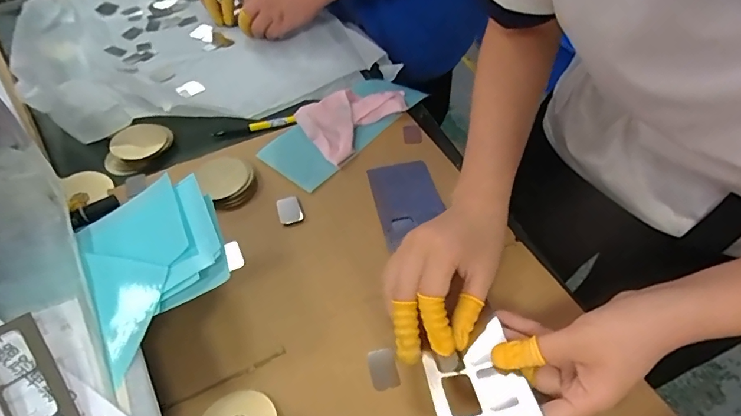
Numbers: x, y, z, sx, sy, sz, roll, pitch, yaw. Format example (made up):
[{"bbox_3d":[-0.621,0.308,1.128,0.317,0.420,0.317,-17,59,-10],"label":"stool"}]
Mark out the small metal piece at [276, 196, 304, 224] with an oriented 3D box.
[{"bbox_3d":[-0.087,0.001,0.468,0.024,0.007,0.034,-16,52,-12],"label":"small metal piece"}]

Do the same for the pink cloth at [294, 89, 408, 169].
[{"bbox_3d":[-0.023,-0.117,0.545,0.088,0.028,0.140,34,59,25],"label":"pink cloth"}]

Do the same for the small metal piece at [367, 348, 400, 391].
[{"bbox_3d":[0.010,0.133,0.365,0.023,0.004,0.032,-9,51,-6],"label":"small metal piece"}]

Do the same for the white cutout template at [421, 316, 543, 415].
[{"bbox_3d":[0.077,0.127,0.320,0.067,0.010,0.077,-15,40,0],"label":"white cutout template"}]

